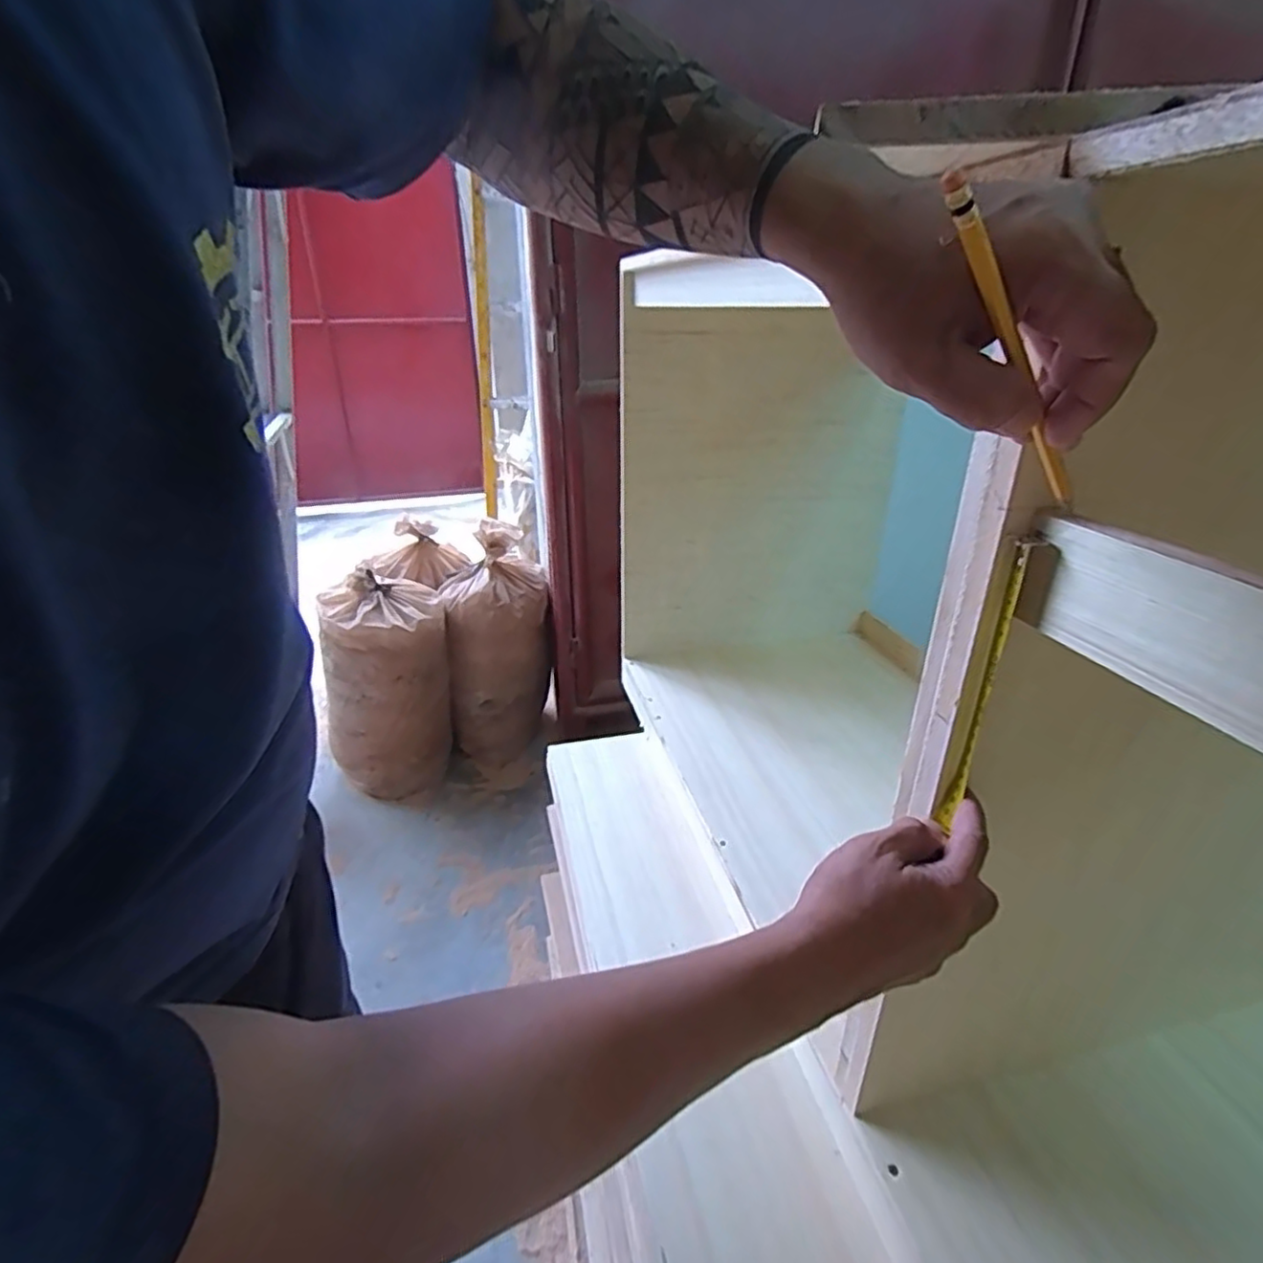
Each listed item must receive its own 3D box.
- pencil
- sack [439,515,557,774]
[{"bbox_3d":[0.157,-0.107,0.268,0.008,0.169,0.006,-48,36,1],"label":"pencil"},{"bbox_3d":[-0.359,0.052,1.810,0.266,0.593,0.271,0,27,1],"label":"sack"}]

